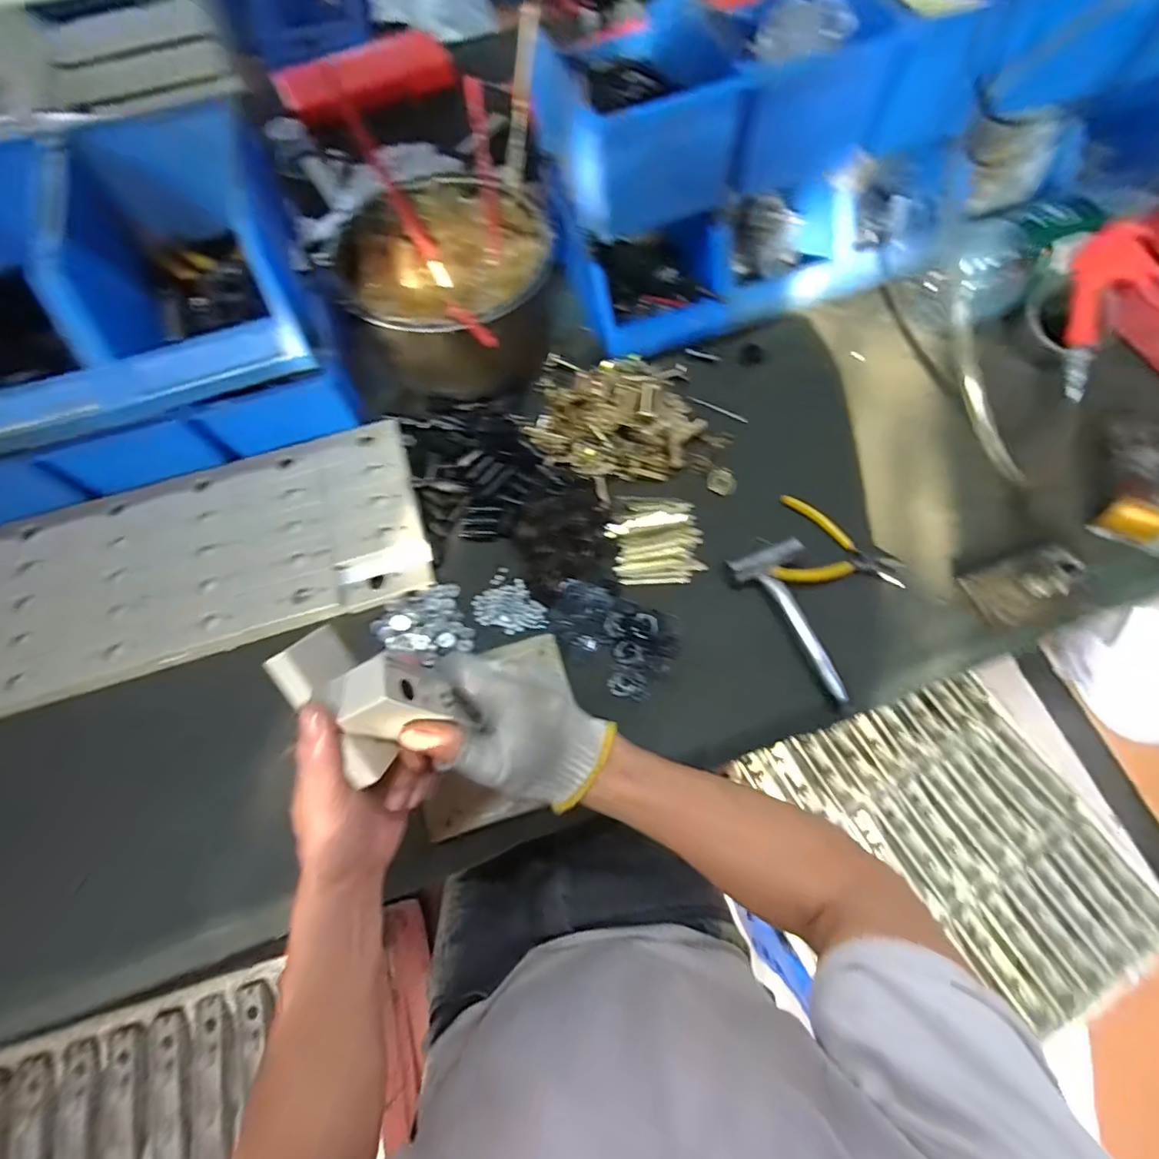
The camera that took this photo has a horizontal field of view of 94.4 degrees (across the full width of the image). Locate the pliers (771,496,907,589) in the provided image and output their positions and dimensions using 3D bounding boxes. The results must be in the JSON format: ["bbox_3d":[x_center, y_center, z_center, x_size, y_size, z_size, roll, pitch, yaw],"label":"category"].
[{"bbox_3d":[0.268,-0.030,0.554,0.124,0.028,0.101,14,71,7],"label":"pliers"}]

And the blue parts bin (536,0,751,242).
[{"bbox_3d":[0.060,-0.473,0.539,0.166,0.109,0.192,-17,70,-4],"label":"blue parts bin"}]

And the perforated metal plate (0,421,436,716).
[{"bbox_3d":[-0.438,-0.004,0.559,0.541,0.026,0.200,-18,70,-4],"label":"perforated metal plate"}]

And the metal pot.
[{"bbox_3d":[-0.143,-0.328,0.636,0.233,0.135,0.240,2,70,3],"label":"metal pot"}]

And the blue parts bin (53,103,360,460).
[{"bbox_3d":[-0.342,-0.273,0.538,0.151,0.233,0.219,-14,70,-3],"label":"blue parts bin"}]

